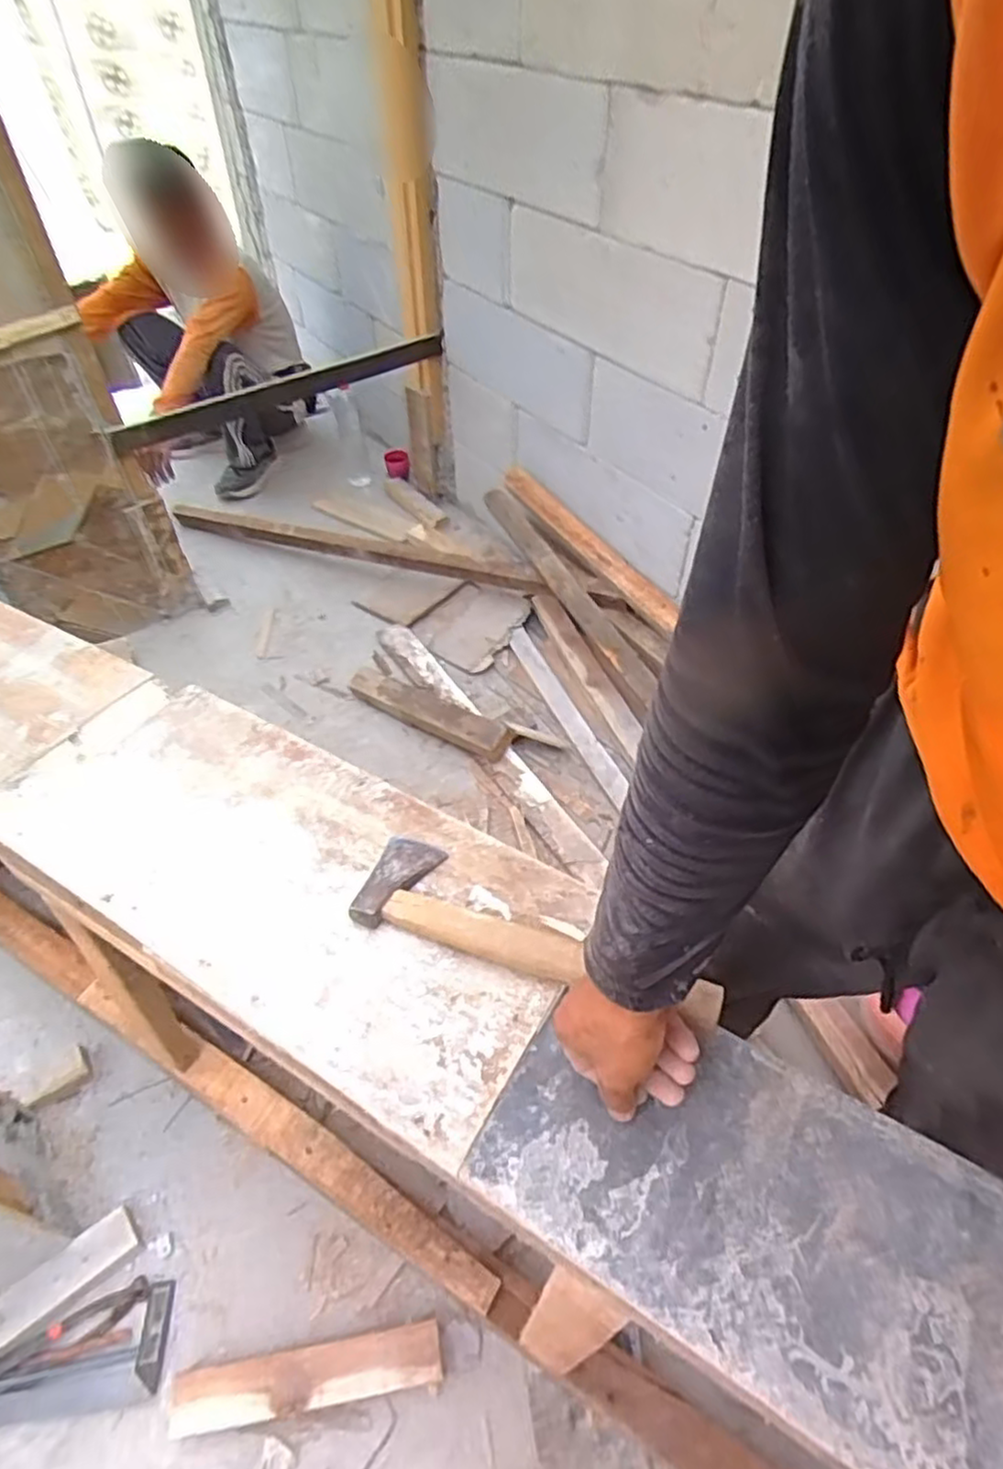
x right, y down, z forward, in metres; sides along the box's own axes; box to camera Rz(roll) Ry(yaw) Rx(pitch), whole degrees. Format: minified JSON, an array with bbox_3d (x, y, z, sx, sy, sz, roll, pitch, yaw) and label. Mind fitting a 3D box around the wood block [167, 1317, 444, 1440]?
[{"bbox_3d":[-0.226,0.761,0.852,0.315,0.036,0.064,-7,47,-6],"label":"wood block"}]

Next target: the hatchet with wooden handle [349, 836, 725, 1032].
[{"bbox_3d":[0.023,0.169,0.603,0.315,0.030,0.095,16,49,22],"label":"hatchet with wooden handle"}]

